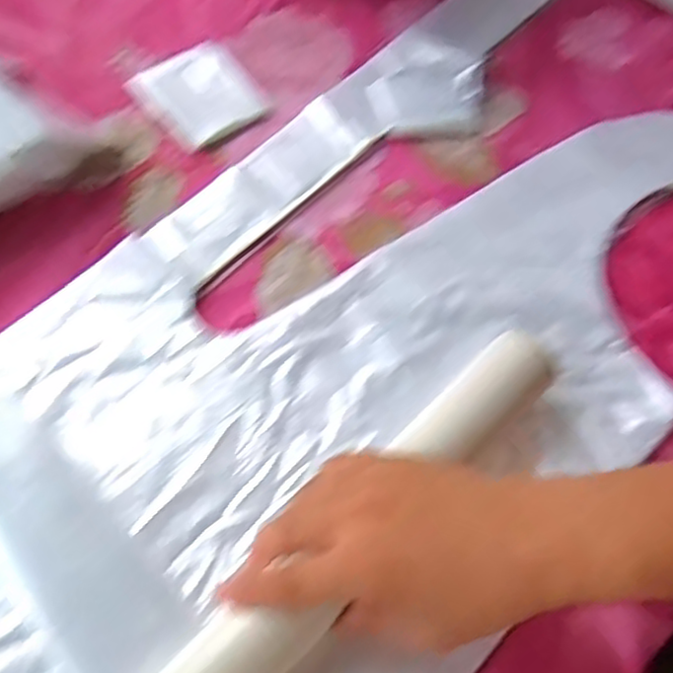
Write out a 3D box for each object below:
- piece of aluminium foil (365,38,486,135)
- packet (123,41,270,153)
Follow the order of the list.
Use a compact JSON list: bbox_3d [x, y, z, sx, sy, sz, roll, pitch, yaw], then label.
[{"bbox_3d":[0.066,-0.183,0.507,0.080,0.014,0.085,3,62,-1],"label":"piece of aluminium foil"},{"bbox_3d":[-0.099,-0.176,0.499,0.075,0.004,0.084,-32,68,-18],"label":"packet"}]

